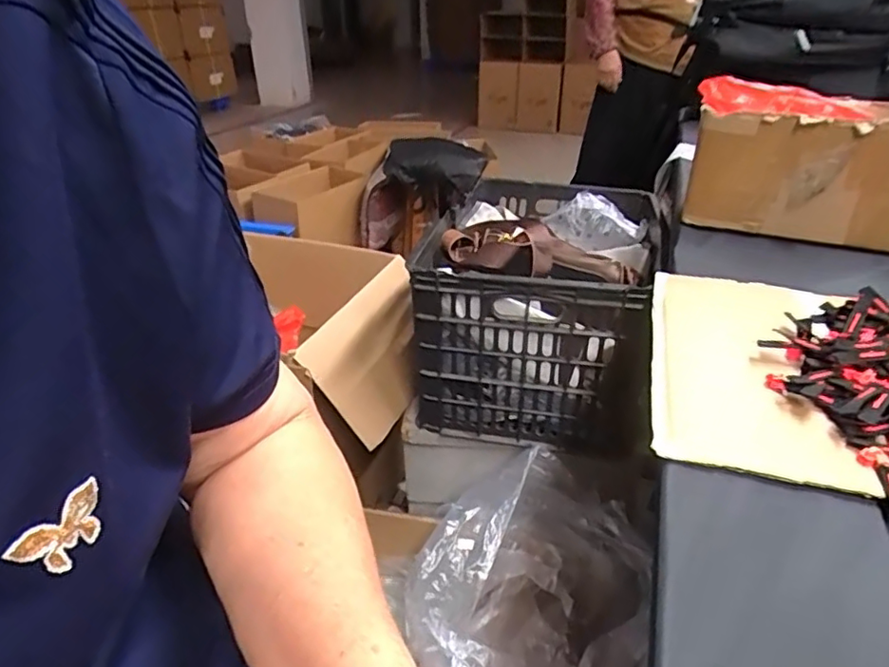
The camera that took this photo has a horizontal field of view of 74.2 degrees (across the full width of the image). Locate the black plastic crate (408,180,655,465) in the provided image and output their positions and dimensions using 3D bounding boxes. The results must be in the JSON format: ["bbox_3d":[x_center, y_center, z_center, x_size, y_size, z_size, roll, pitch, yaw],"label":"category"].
[{"bbox_3d":[0.174,-0.073,1.030,0.347,0.289,0.471,7,30,12],"label":"black plastic crate"}]

